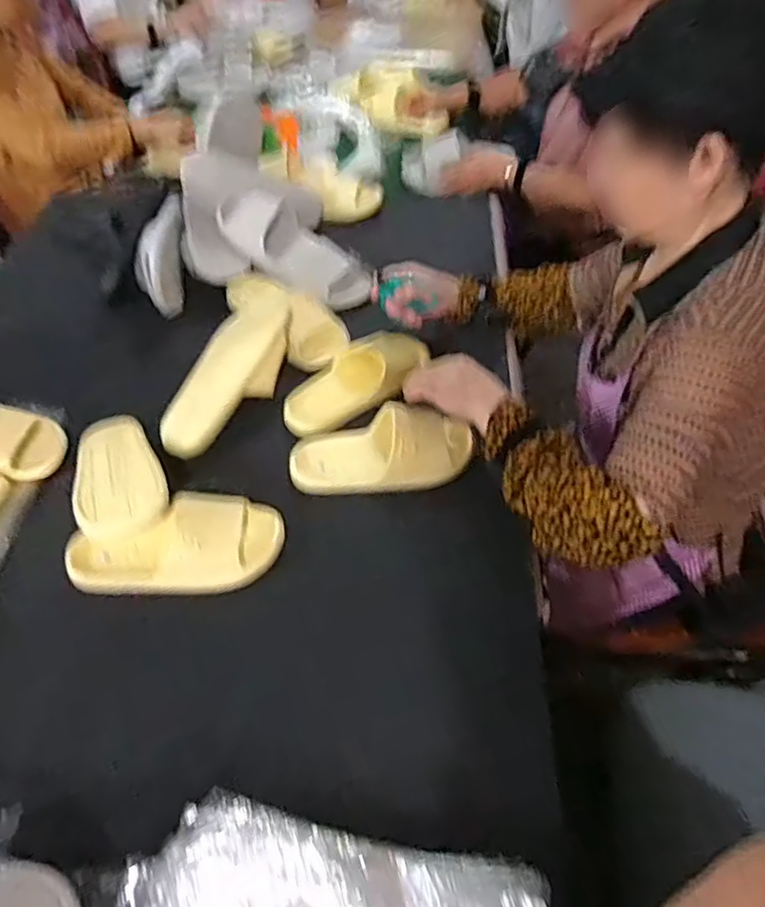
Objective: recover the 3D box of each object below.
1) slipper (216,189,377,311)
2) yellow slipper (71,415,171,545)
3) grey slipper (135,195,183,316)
[{"bbox_3d":[-0.152,-0.362,1.090,0.313,0.076,0.113,36,57,6],"label":"slipper"},{"bbox_3d":[-0.337,0.021,0.777,0.108,0.061,0.232,-22,52,-17],"label":"yellow slipper"},{"bbox_3d":[-0.381,-0.345,1.053,0.084,0.070,0.257,-5,65,-3],"label":"grey slipper"}]

